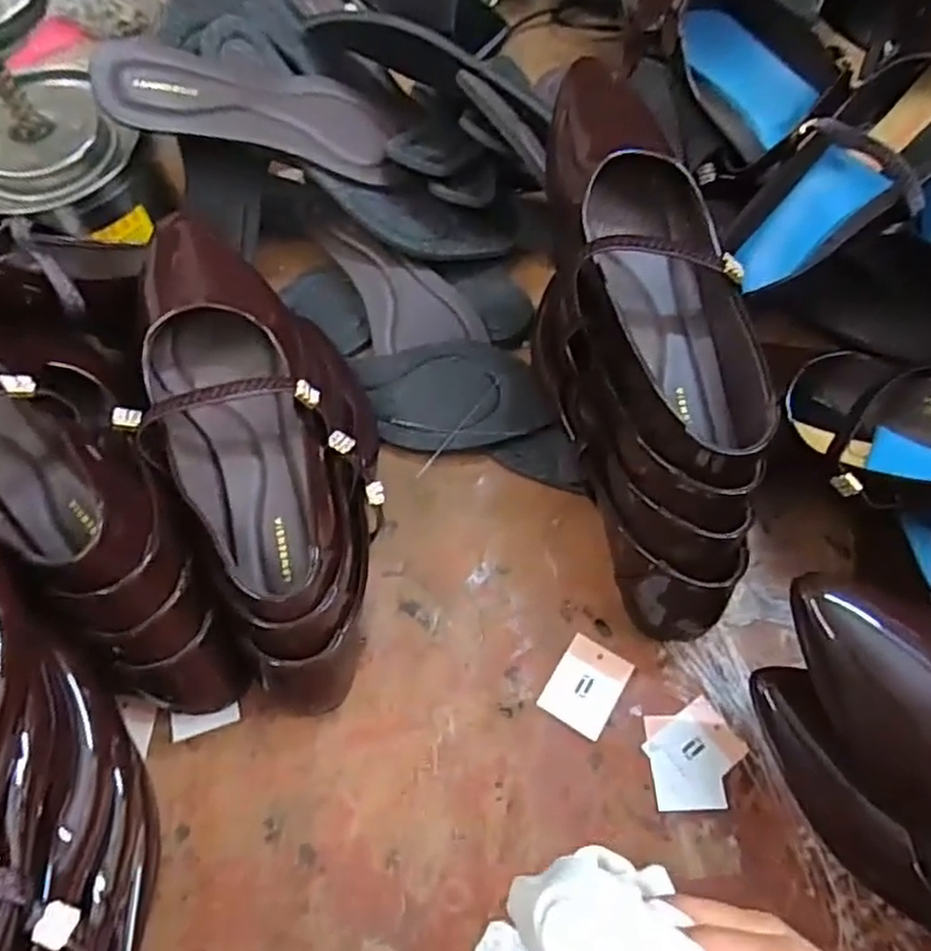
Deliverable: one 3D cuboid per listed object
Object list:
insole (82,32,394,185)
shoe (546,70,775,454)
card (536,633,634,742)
[{"bbox_3d":[-0.144,-0.252,0.481,0.197,0.030,0.076,-5,60,-36],"label":"insole"},{"bbox_3d":[0.100,-0.124,0.389,0.094,0.059,0.250,-14,78,-7],"label":"shoe"},{"bbox_3d":[0.072,0.125,0.416,0.038,0.004,0.051,29,70,19],"label":"card"}]

